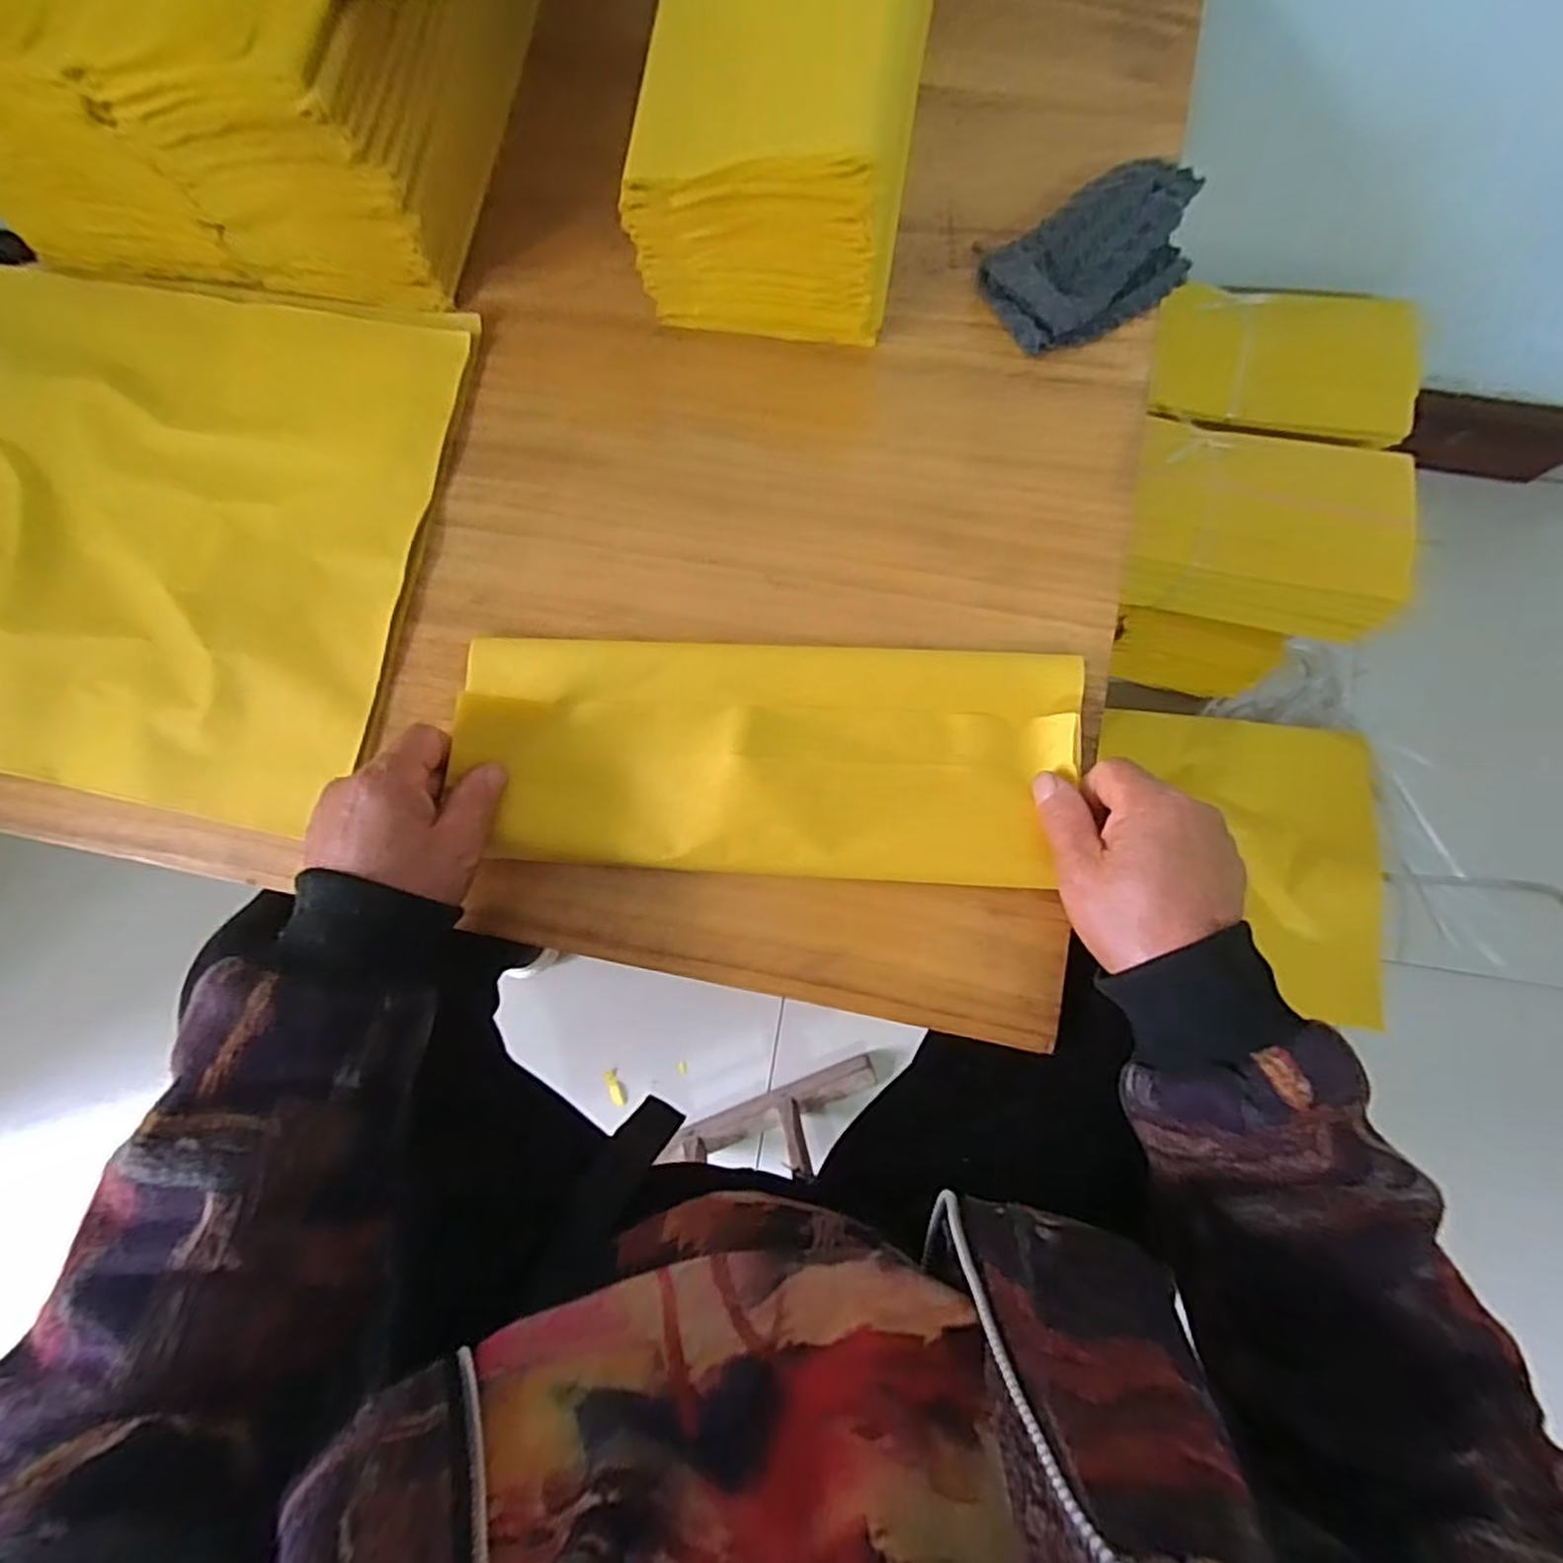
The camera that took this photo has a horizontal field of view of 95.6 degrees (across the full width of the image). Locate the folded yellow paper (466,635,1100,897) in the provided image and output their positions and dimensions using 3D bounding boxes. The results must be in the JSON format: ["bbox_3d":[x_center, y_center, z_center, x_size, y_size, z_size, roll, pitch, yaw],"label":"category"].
[{"bbox_3d":[-0.008,-0.014,0.359,0.299,0.028,0.119,3,81,3],"label":"folded yellow paper"}]

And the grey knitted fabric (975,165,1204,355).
[{"bbox_3d":[0.174,-0.287,0.392,0.110,0.033,0.066,-33,82,-4],"label":"grey knitted fabric"}]

